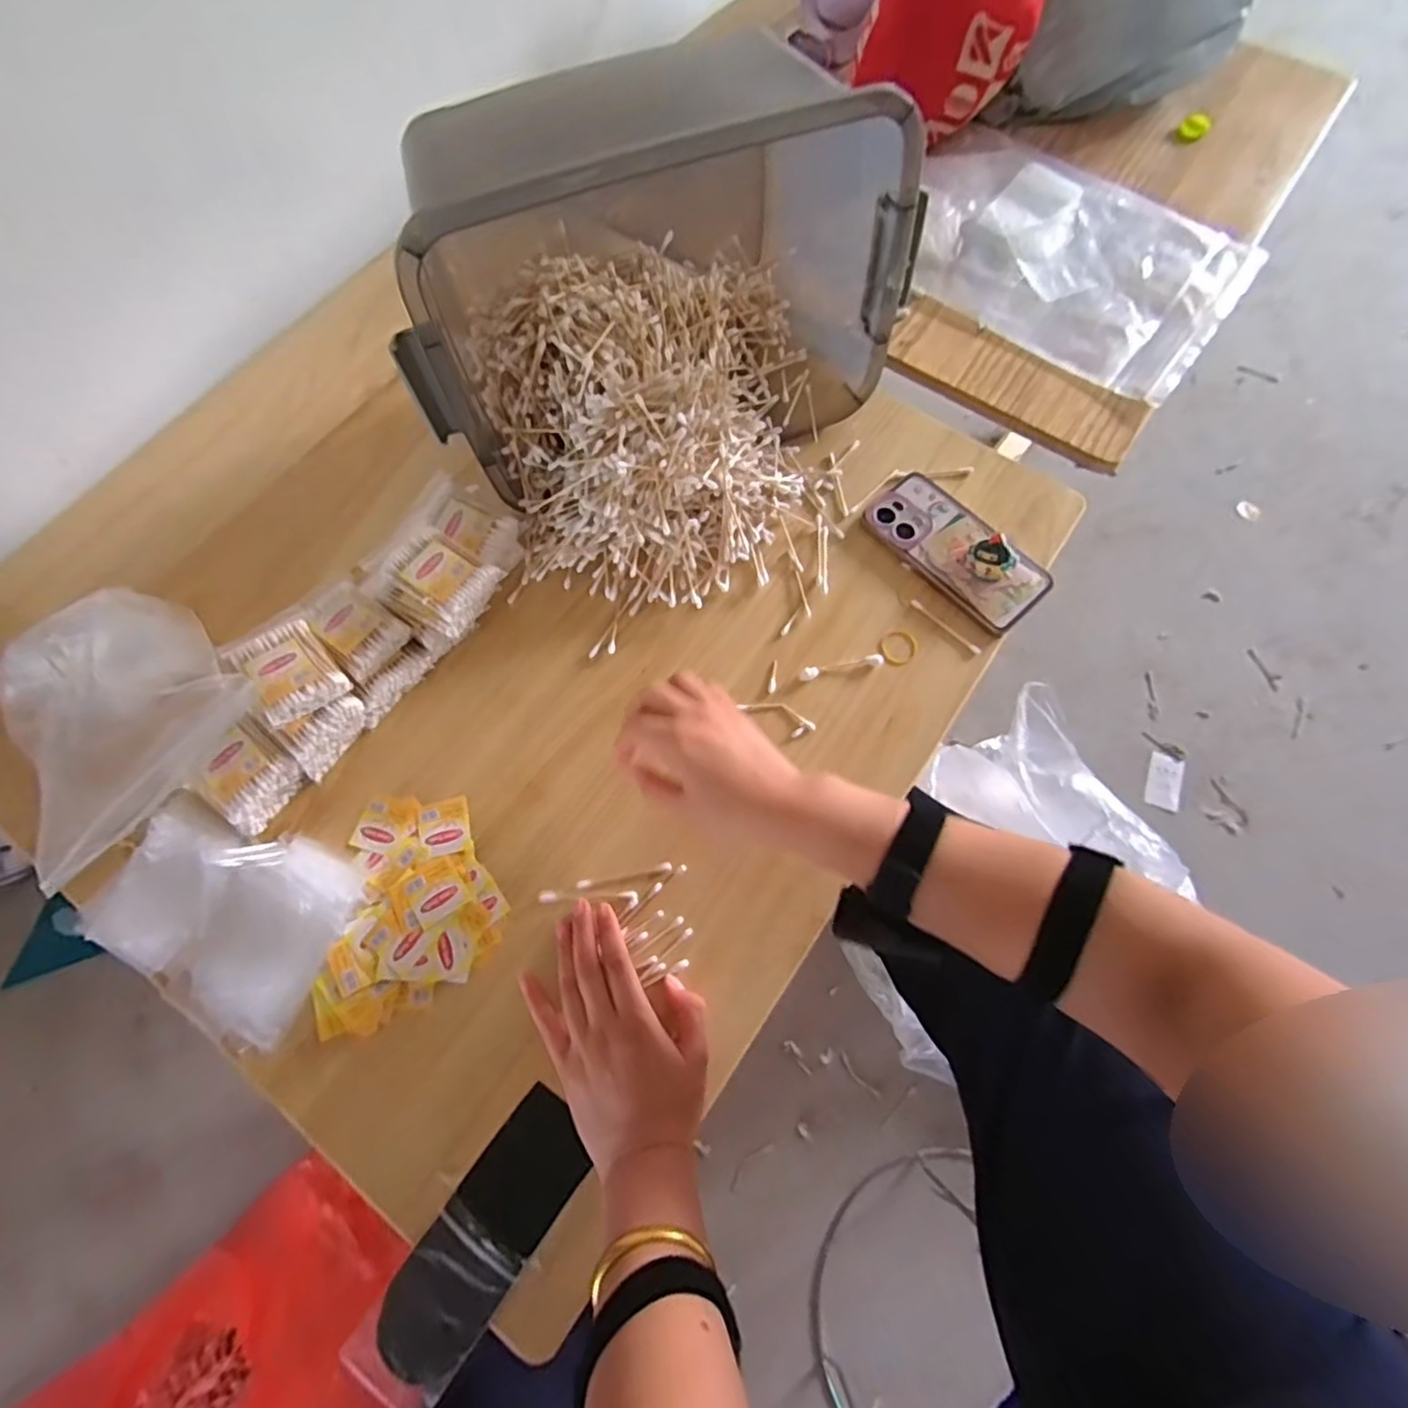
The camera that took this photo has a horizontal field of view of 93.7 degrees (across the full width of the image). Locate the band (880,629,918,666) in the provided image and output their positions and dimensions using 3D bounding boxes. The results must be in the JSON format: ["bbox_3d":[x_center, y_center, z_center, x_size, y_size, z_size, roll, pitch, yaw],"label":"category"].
[{"bbox_3d":[0.166,-0.048,0.561,0.031,0.004,0.039,16,59,9],"label":"band"}]

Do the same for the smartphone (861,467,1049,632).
[{"bbox_3d":[0.222,-0.139,0.578,0.077,0.018,0.162,-41,74,-9],"label":"smartphone"}]

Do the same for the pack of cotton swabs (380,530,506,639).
[{"bbox_3d":[-0.210,-0.097,0.529,0.074,0.031,0.064,31,72,12],"label":"pack of cotton swabs"}]

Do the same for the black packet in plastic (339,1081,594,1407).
[{"bbox_3d":[-0.144,0.345,0.418,0.064,0.014,0.180,34,74,11],"label":"black packet in plastic"}]

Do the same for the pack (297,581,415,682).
[{"bbox_3d":[-0.282,-0.064,0.527,0.083,0.015,0.055,39,74,15],"label":"pack"}]

